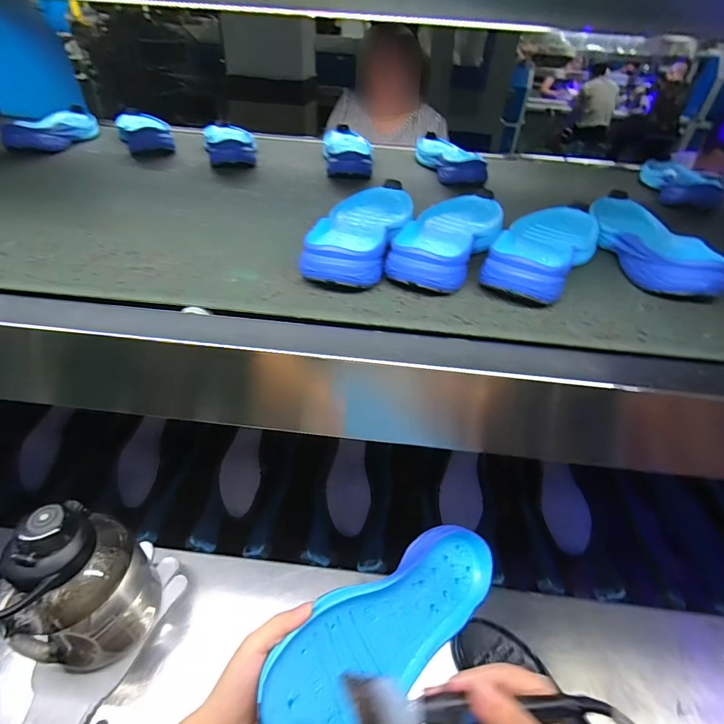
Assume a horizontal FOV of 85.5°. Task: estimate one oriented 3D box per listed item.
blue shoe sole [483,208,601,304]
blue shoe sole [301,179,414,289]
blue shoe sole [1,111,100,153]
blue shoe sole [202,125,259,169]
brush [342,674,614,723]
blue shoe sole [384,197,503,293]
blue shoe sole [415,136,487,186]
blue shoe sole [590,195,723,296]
[{"bbox_3d":[0.216,-0.135,0.455,0.098,0.041,0.245,24,43,22],"label":"blue shoe sole"},{"bbox_3d":[0.002,-0.158,0.463,0.096,0.042,0.266,11,39,8],"label":"blue shoe sole"},{"bbox_3d":[-0.580,-0.449,0.753,0.101,0.034,0.267,-5,40,-12],"label":"blue shoe sole"},{"bbox_3d":[-0.251,-0.418,0.743,0.096,0.036,0.247,-8,41,-16],"label":"blue shoe sole"},{"bbox_3d":[0.075,0.224,0.255,0.169,0.016,0.028,2,39,-1],"label":"brush"},{"bbox_3d":[0.108,-0.151,0.468,0.097,0.039,0.264,17,41,14],"label":"blue shoe sole"},{"bbox_3d":[0.162,-0.396,0.760,0.098,0.041,0.259,1,39,-4],"label":"blue shoe sole"},{"bbox_3d":[0.343,-0.150,0.487,0.083,0.047,0.259,6,39,1],"label":"blue shoe sole"}]

